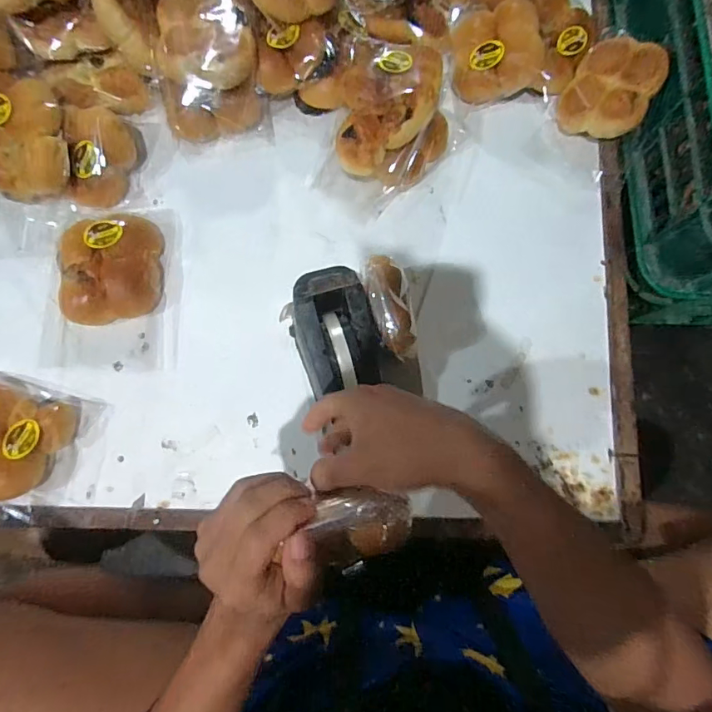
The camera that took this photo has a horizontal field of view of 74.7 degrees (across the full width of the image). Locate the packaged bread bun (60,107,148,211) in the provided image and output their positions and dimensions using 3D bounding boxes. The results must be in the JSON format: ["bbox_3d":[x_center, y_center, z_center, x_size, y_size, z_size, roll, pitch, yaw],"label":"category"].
[{"bbox_3d":[-0.290,-0.228,0.539,0.066,0.067,0.105,1,82,-4],"label":"packaged bread bun"}]

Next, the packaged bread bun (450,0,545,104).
[{"bbox_3d":[0.172,-0.372,0.570,0.102,0.048,0.102,4,107,14],"label":"packaged bread bun"}]

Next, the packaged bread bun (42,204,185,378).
[{"bbox_3d":[-0.273,-0.082,0.520,0.140,0.040,0.192,3,82,-4],"label":"packaged bread bun"}]

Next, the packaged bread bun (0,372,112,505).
[{"bbox_3d":[-0.374,0.084,0.487,0.193,0.048,0.125,6,82,-4],"label":"packaged bread bun"}]

